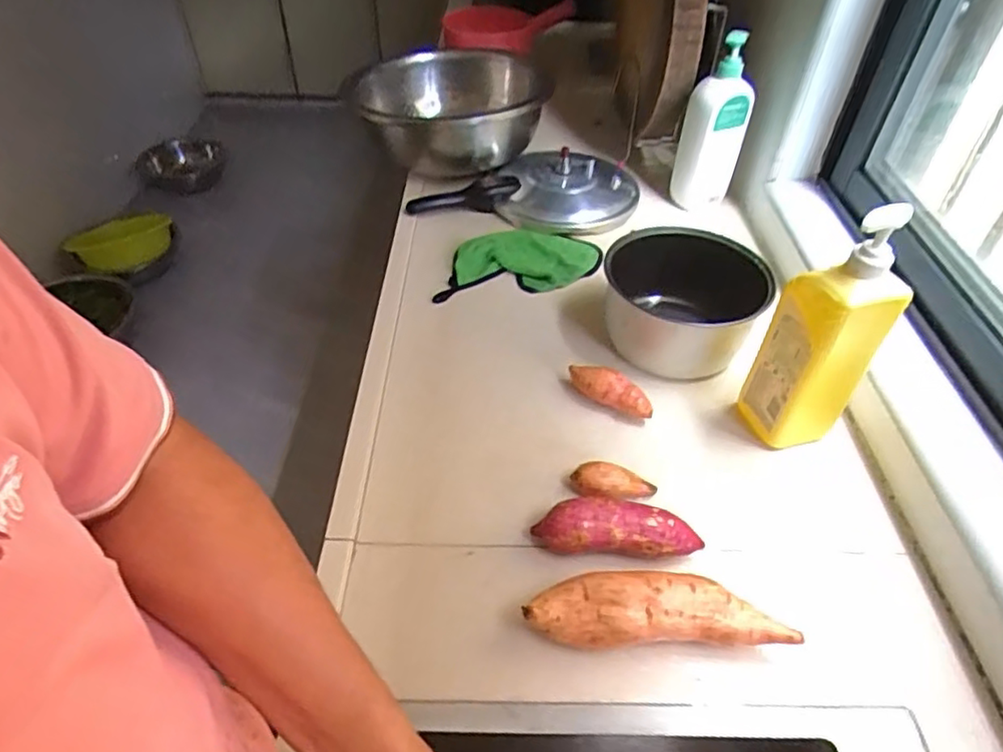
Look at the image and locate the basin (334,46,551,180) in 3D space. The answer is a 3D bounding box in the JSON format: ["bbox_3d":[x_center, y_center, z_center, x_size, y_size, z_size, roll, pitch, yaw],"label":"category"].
[{"bbox_3d":[-0.094,-0.464,1.128,0.305,0.147,0.302,0,44,0],"label":"basin"}]

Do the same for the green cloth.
[{"bbox_3d":[0.028,-0.174,0.962,0.257,0.040,0.157,-5,44,-6],"label":"green cloth"}]

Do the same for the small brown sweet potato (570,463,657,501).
[{"bbox_3d":[0.116,0.117,0.662,0.085,0.033,0.038,9,45,9],"label":"small brown sweet potato"}]

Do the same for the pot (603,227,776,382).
[{"bbox_3d":[0.228,-0.091,0.824,0.195,0.115,0.198,0,44,0],"label":"pot"}]

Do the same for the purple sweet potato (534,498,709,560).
[{"bbox_3d":[0.112,0.148,0.617,0.159,0.057,0.051,1,44,0],"label":"purple sweet potato"}]

